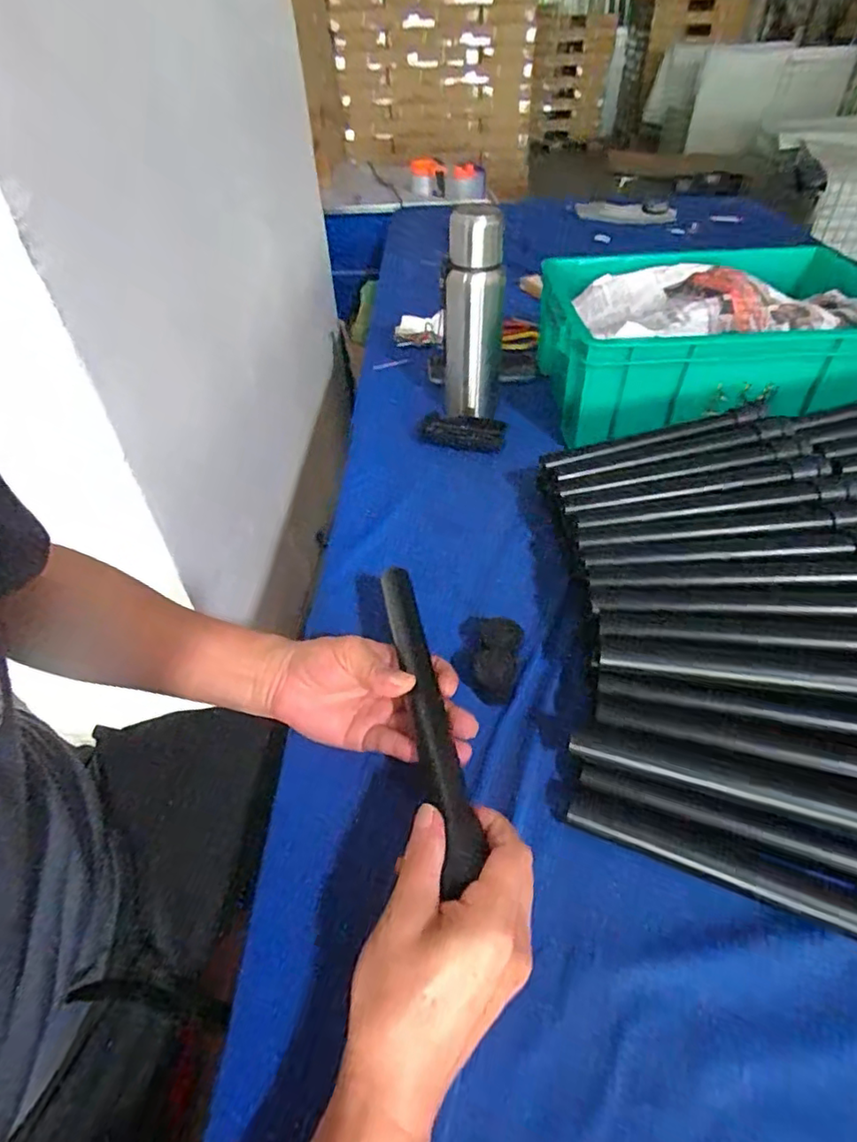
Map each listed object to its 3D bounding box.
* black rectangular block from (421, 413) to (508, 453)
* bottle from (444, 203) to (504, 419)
[{"bbox_3d":[0.043,-0.183,0.755,0.118,0.023,0.052,16,46,18],"label":"black rectangular block"},{"bbox_3d":[0.055,-0.308,0.728,0.072,0.248,0.068,3,43,6],"label":"bottle"}]

